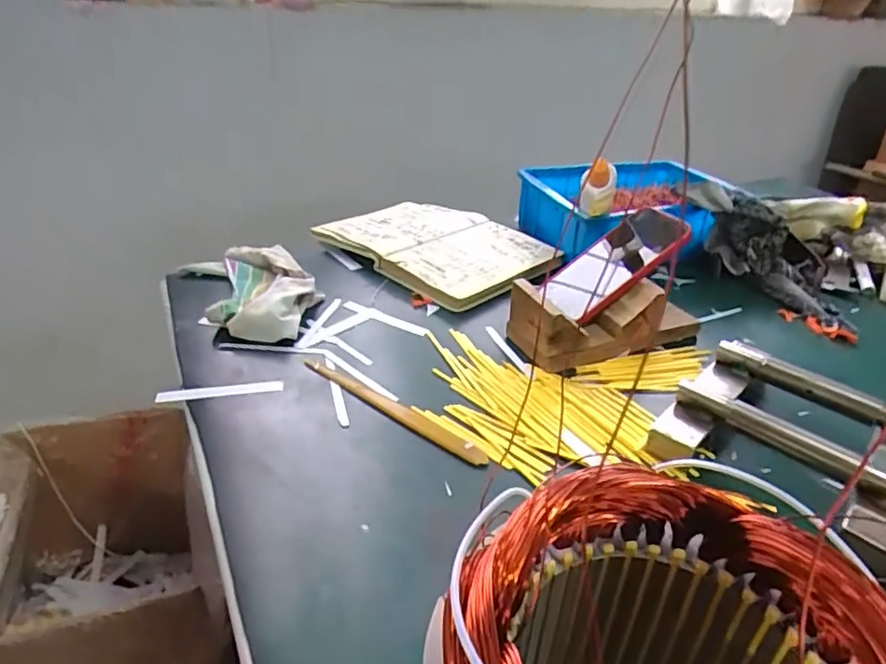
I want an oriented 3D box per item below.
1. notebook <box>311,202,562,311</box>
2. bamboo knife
[{"bbox_3d":[-0.011,-0.121,0.816,0.286,0.034,0.221,25,38,32],"label":"notebook"},{"bbox_3d":[-0.046,0.066,0.524,0.202,0.007,0.020,22,37,30],"label":"bamboo knife"}]

